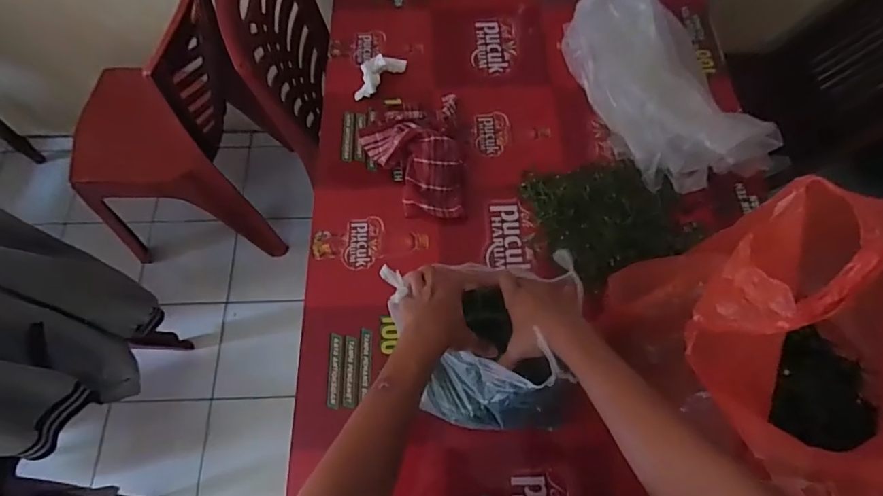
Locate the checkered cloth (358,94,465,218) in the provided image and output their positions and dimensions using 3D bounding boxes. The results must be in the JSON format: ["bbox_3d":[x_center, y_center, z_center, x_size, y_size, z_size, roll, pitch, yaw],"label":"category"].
[{"bbox_3d":[-0.051,-0.175,0.881,0.179,0.077,0.254,-4,66,0],"label":"checkered cloth"}]

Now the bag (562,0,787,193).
[{"bbox_3d":[0.391,-0.307,0.903,0.222,0.130,0.434,-20,67,-7],"label":"bag"}]

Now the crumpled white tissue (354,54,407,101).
[{"bbox_3d":[-0.125,-0.341,0.965,0.044,0.041,0.128,38,73,16],"label":"crumpled white tissue"}]

